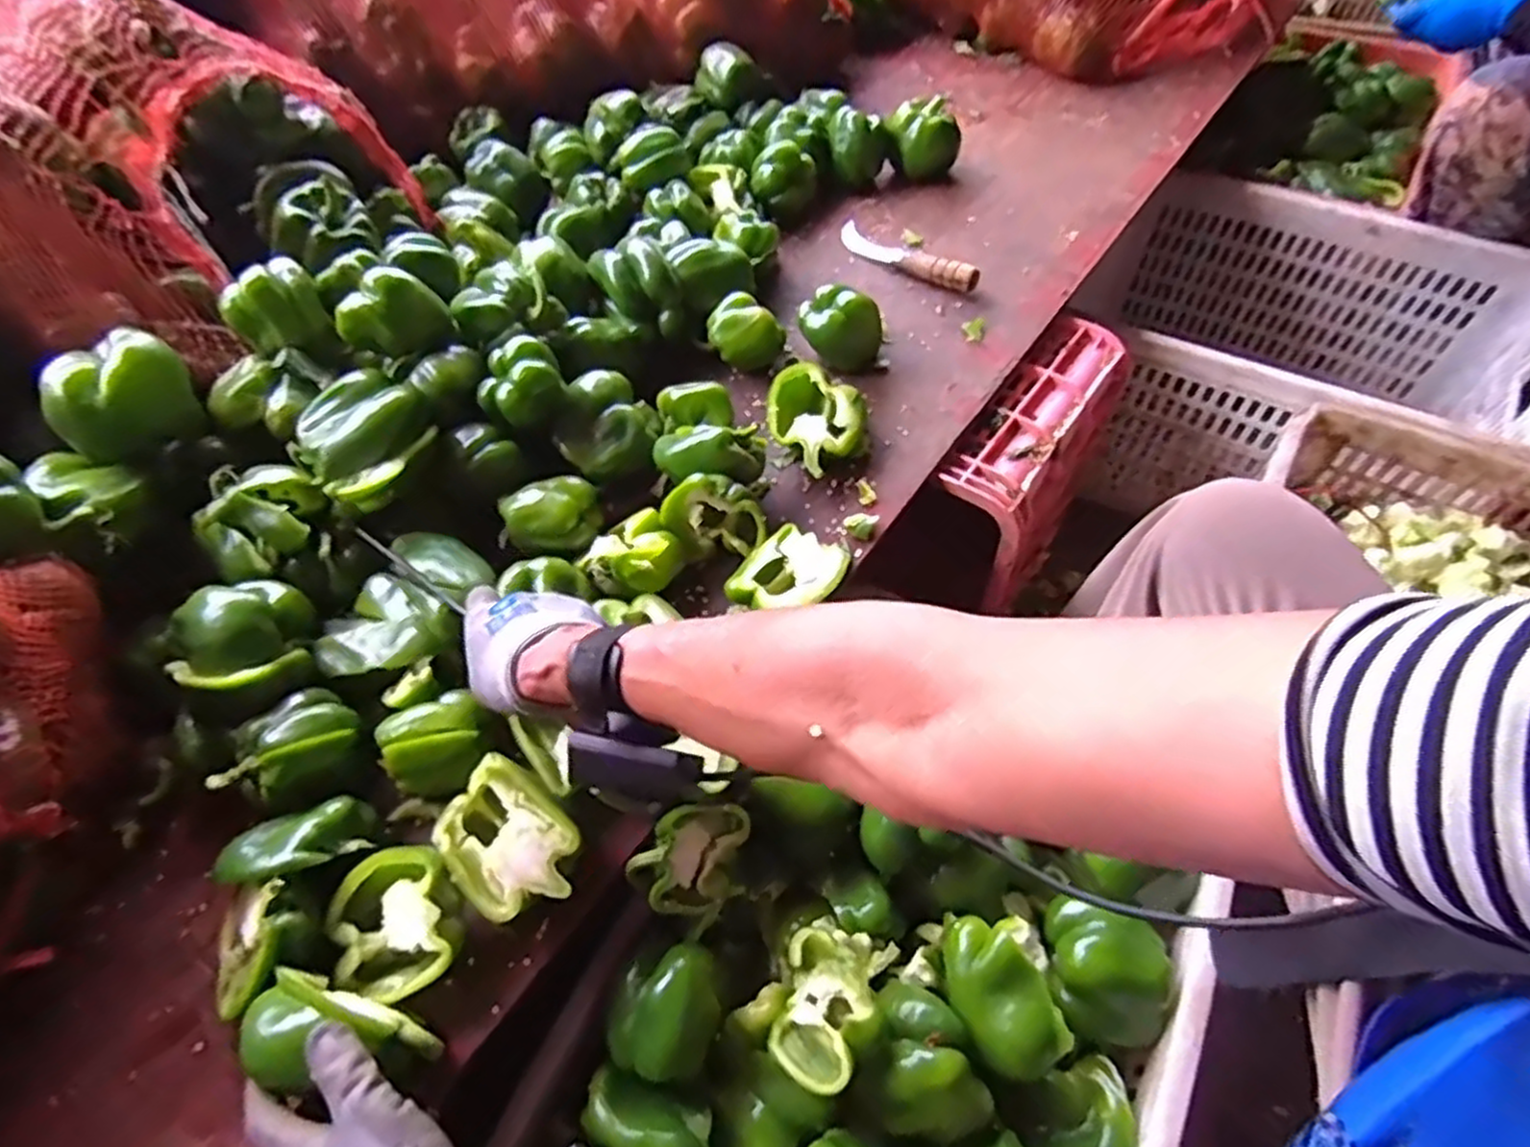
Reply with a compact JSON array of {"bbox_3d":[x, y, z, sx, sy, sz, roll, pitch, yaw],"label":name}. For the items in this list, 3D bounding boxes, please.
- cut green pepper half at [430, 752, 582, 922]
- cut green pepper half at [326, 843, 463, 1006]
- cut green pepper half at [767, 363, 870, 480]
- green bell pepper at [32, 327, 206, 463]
[{"bbox_3d":[-0.161,0.171,0.492,0.070,0.040,0.092,-44,73,-13],"label":"cut green pepper half"},{"bbox_3d":[-0.223,0.213,0.463,0.073,0.053,0.078,0,58,0],"label":"cut green pepper half"},{"bbox_3d":[0.041,-0.131,0.677,0.084,0.044,0.091,0,58,0],"label":"cut green pepper half"},{"bbox_3d":[-0.486,-0.133,0.581,0.080,0.076,0.092,32,63,19],"label":"green bell pepper"}]

